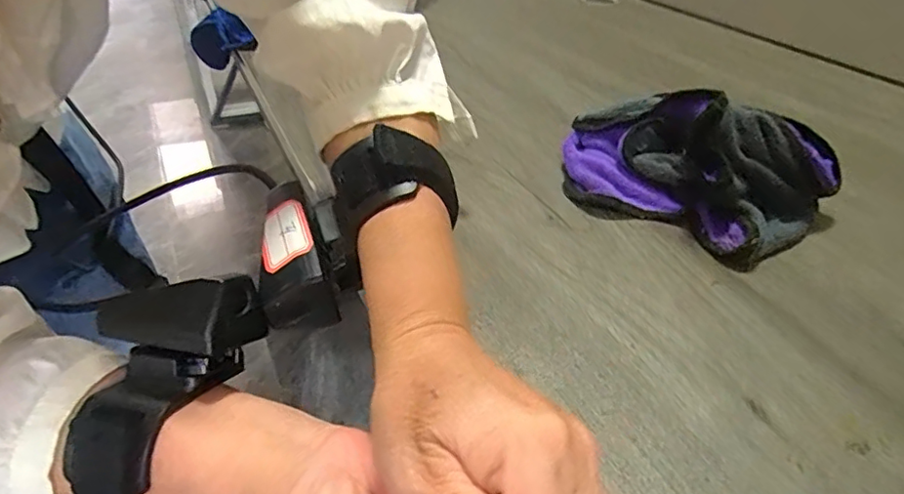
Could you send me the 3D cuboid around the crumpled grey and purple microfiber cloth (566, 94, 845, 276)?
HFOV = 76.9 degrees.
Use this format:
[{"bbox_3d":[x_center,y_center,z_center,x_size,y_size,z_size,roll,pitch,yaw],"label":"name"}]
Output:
[{"bbox_3d":[0.140,-0.054,0.350,0.155,0.065,0.086,27,42,30],"label":"crumpled grey and purple microfiber cloth"}]

